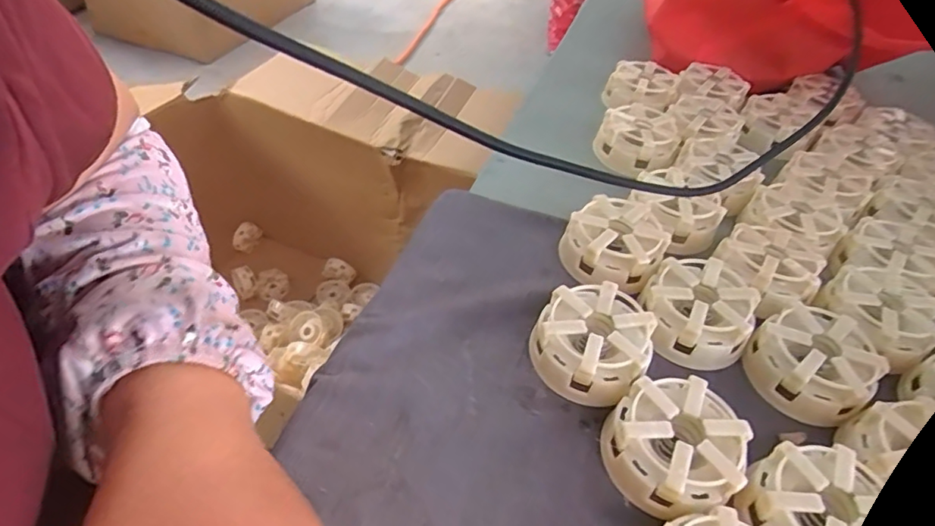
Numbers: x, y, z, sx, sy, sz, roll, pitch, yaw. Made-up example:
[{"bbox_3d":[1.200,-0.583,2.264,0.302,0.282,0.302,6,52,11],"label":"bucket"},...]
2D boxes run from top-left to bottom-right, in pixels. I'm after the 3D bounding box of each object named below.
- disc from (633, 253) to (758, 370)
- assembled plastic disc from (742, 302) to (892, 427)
[{"bbox_3d":[0.139,0.027,0.347,0.063,0.031,0.066,3,46,-3],"label":"disc"},{"bbox_3d":[0.198,0.054,0.326,0.065,0.030,0.061,3,46,-3],"label":"assembled plastic disc"}]

